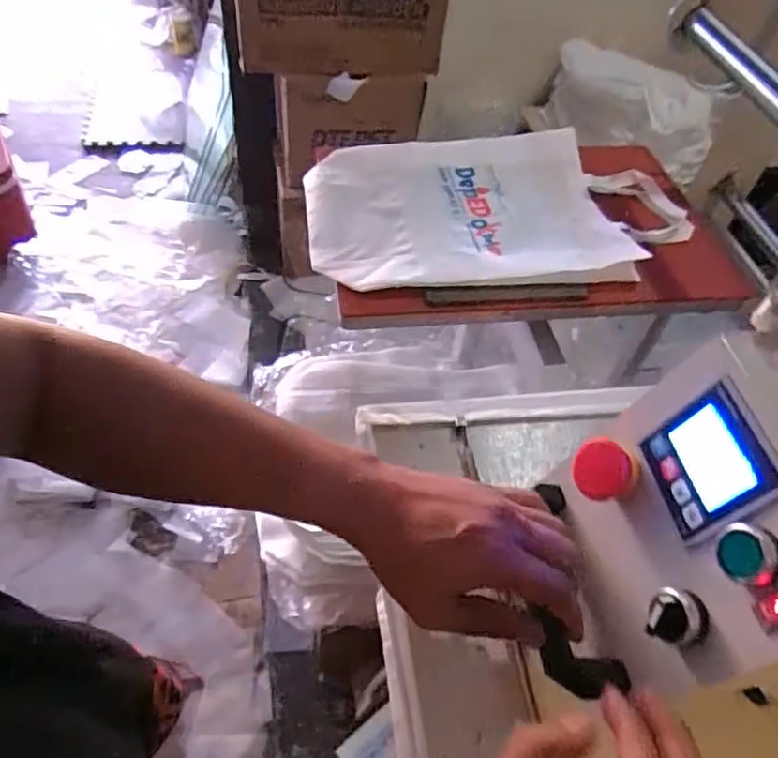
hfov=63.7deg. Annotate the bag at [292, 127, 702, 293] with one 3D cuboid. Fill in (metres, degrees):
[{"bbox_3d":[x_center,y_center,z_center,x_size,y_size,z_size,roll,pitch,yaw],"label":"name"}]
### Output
[{"bbox_3d":[0.179,-0.278,1.004,0.608,0.031,0.374,-3,51,-8],"label":"bag"}]

